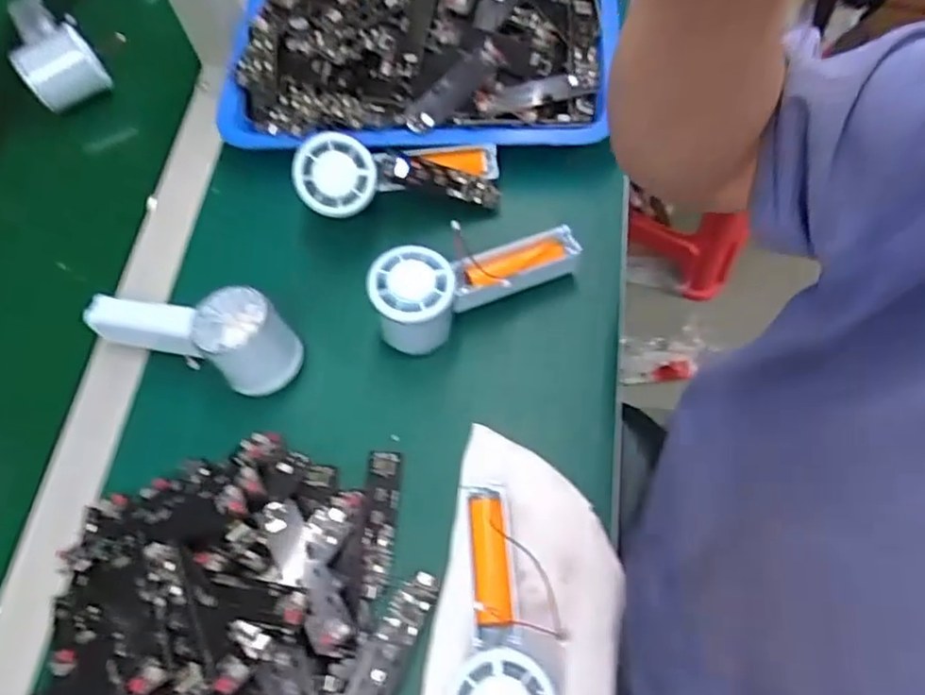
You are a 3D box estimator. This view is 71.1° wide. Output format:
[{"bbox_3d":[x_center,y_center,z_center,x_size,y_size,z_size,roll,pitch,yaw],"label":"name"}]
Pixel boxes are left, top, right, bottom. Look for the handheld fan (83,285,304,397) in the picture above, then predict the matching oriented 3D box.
[{"bbox_3d":[-0.188,-0.020,0.449,0.152,0.054,0.063,19,69,11],"label":"handheld fan"}]

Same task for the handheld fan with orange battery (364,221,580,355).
[{"bbox_3d":[0.008,-0.053,0.450,0.150,0.053,0.055,-28,68,-8],"label":"handheld fan with orange battery"}]

